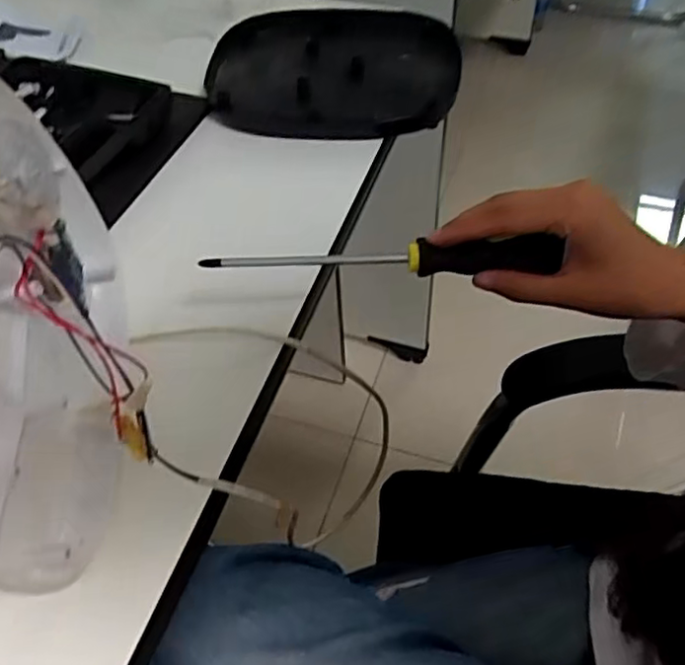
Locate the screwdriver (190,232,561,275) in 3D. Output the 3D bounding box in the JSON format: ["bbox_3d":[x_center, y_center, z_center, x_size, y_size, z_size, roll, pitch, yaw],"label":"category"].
[{"bbox_3d":[0.021,-0.042,0.383,0.199,0.029,0.023,-1,51,2],"label":"screwdriver"}]

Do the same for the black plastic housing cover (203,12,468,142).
[{"bbox_3d":[-0.007,-0.247,0.621,0.222,0.031,0.215,4,51,6],"label":"black plastic housing cover"}]

